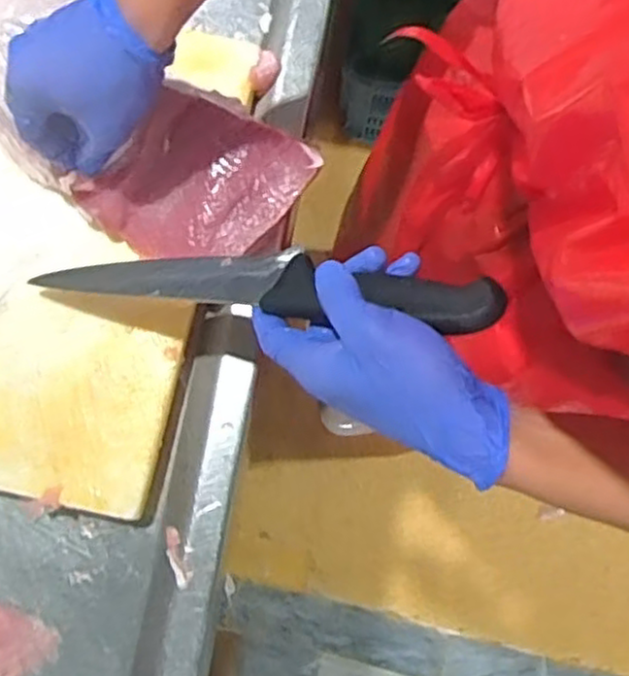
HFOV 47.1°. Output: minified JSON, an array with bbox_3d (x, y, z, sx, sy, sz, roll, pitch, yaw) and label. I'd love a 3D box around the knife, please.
[{"bbox_3d":[-0.047,-0.036,0.445,0.326,0.016,0.039,6,78,30],"label":"knife"}]

